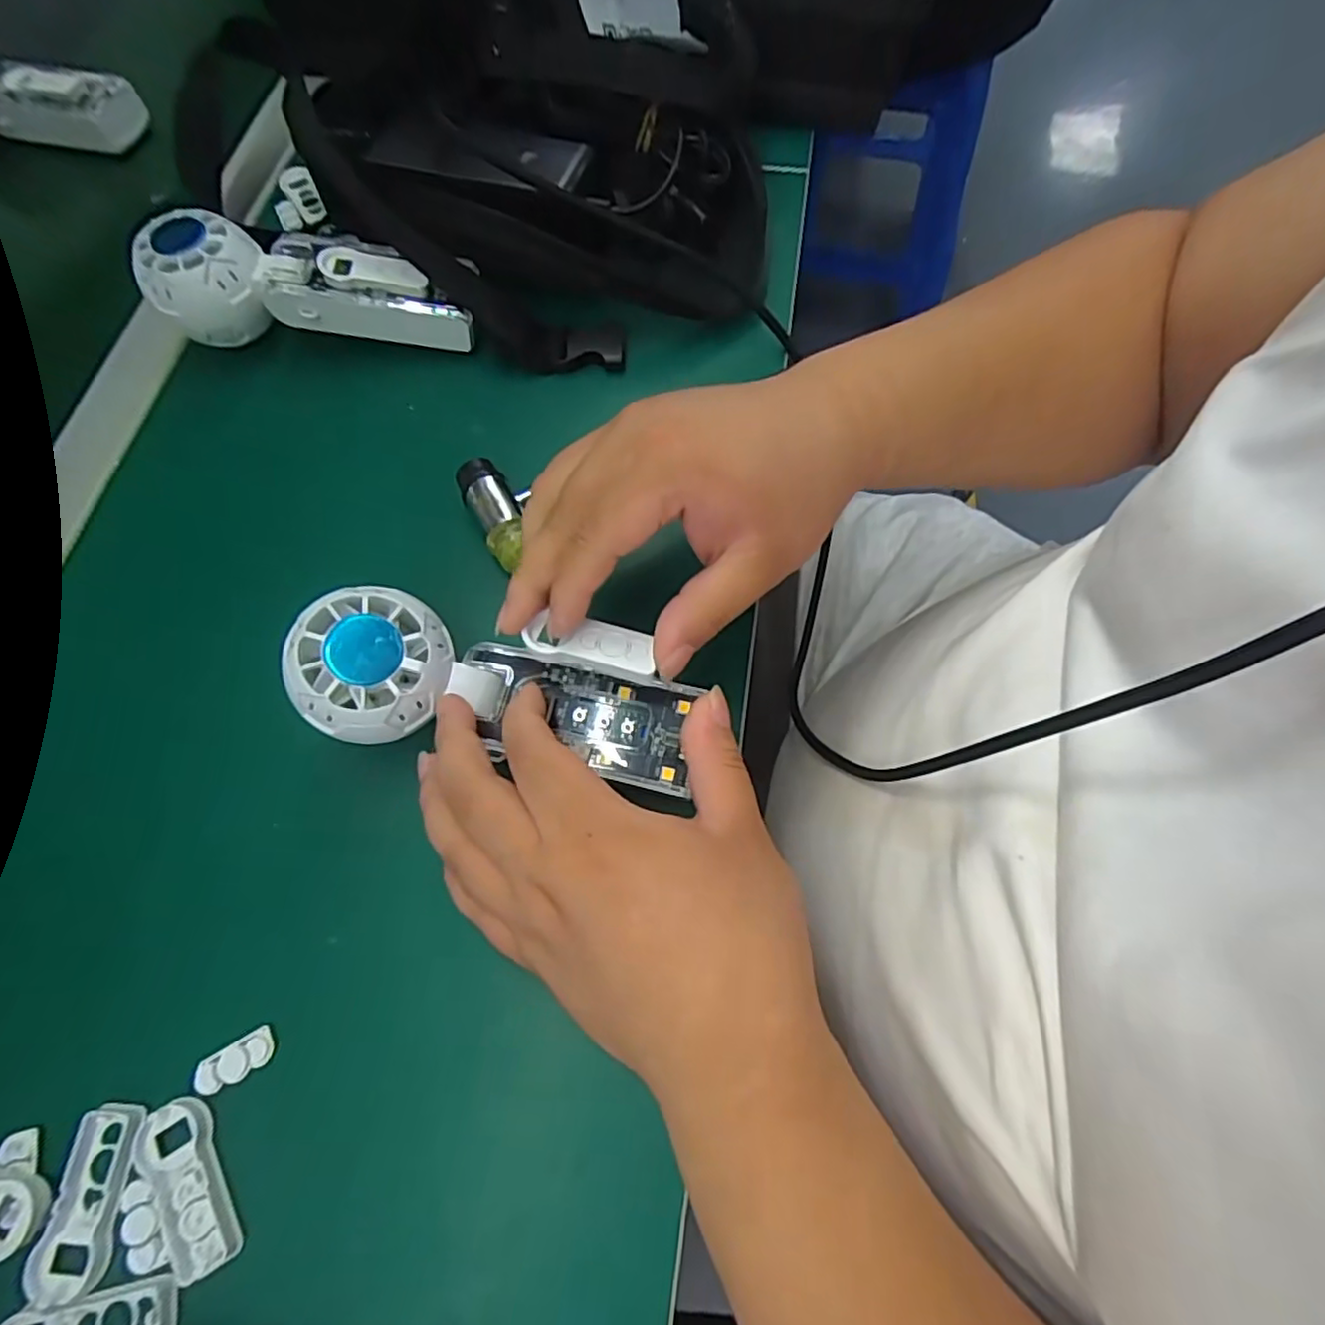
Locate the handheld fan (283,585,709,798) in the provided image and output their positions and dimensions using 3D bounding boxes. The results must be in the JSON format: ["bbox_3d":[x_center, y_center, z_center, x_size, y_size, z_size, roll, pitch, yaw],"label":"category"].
[{"bbox_3d":[-0.067,0.013,0.275,0.157,0.027,0.055,14,73,-6],"label":"handheld fan"}]

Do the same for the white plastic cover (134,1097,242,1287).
[{"bbox_3d":[-0.169,0.186,0.239,0.022,0.008,0.055,-27,69,-9],"label":"white plastic cover"}]

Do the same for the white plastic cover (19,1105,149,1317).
[{"bbox_3d":[-0.202,0.189,0.237,0.025,0.010,0.056,6,68,4],"label":"white plastic cover"}]

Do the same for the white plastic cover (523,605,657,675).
[{"bbox_3d":[-0.028,-0.008,0.265,0.051,0.006,0.018,10,73,6],"label":"white plastic cover"}]

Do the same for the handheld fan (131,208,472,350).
[{"bbox_3d":[-0.190,-0.207,0.374,0.166,0.062,0.052,-2,68,1],"label":"handheld fan"}]

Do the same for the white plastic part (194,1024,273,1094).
[{"bbox_3d":[-0.162,0.152,0.256,0.028,0.006,0.013,-30,70,-10],"label":"white plastic part"}]

